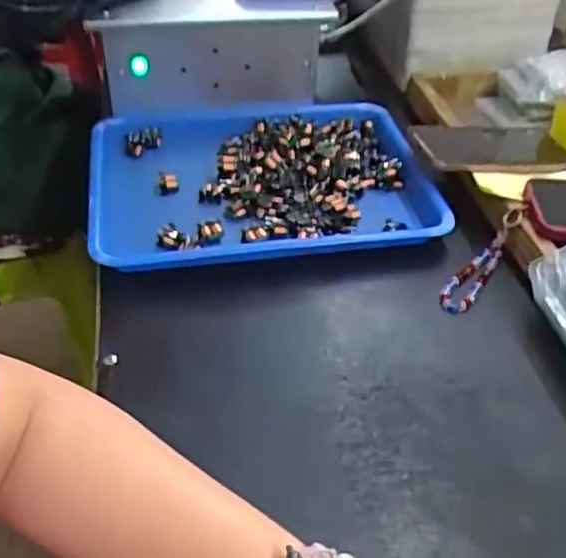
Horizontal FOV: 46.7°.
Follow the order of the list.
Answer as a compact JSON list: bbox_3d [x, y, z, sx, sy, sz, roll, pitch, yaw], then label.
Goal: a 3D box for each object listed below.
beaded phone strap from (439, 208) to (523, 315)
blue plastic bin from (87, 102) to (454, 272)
[{"bbox_3d":[0.178,-0.013,0.590,0.026,0.034,0.120,29,64,28],"label":"beaded phone strap"},{"bbox_3d":[-0.024,-0.106,0.674,0.336,0.034,0.245,-7,43,-9],"label":"blue plastic bin"}]

